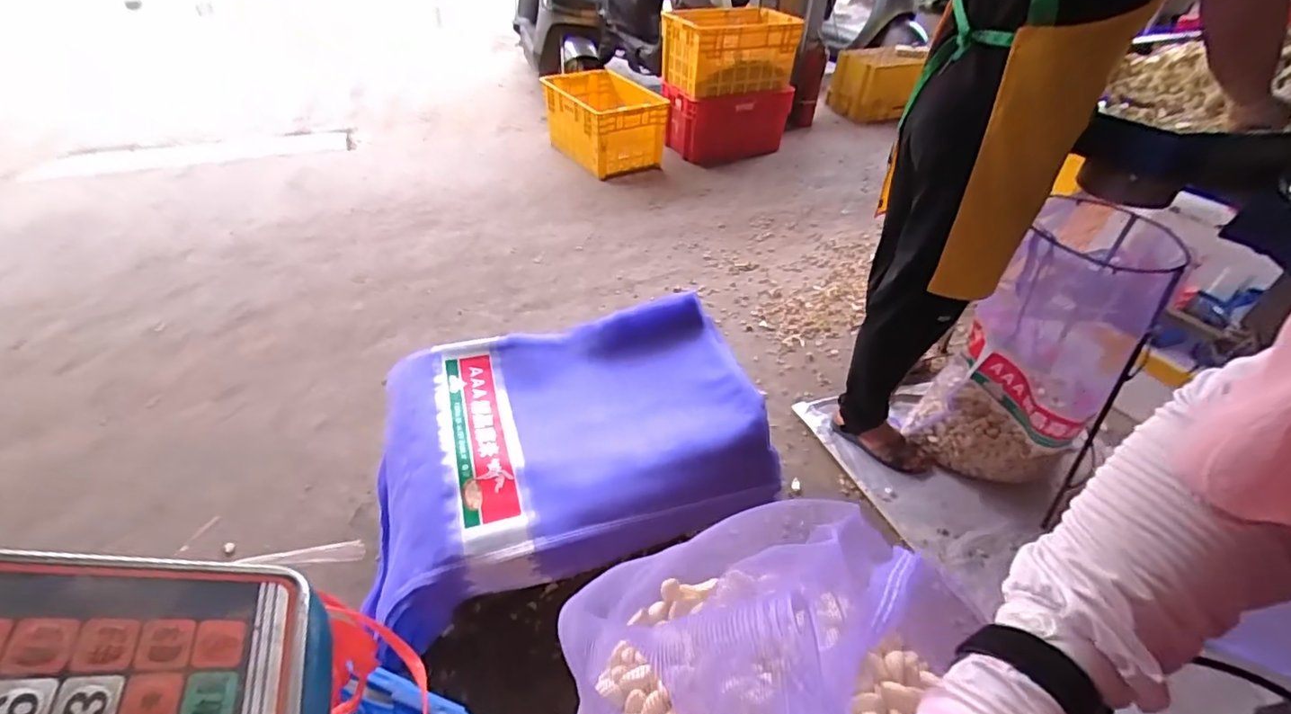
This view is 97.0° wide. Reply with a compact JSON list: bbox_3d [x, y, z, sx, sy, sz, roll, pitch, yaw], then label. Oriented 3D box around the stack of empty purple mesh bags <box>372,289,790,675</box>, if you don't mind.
[{"bbox_3d":[-0.158,0.140,1.098,0.772,0.155,0.527,-14,44,-19],"label":"stack of empty purple mesh bags"}]

